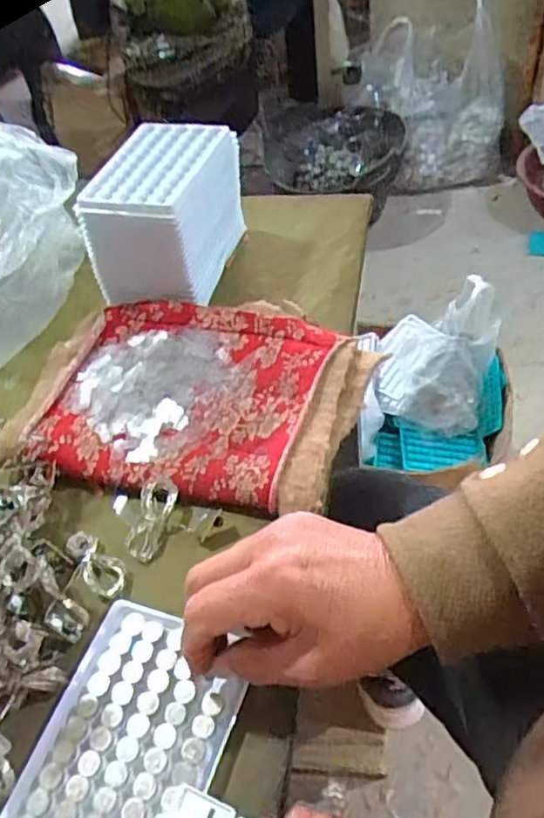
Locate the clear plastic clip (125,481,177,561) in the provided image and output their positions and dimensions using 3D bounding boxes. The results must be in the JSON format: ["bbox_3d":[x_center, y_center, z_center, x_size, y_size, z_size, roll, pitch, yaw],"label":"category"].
[{"bbox_3d":[-0.076,0.071,0.405,0.024,0.008,0.050,8,63,10],"label":"clear plastic clip"}]

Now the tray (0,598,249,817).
[{"bbox_3d":[-0.071,0.167,0.323,0.090,0.010,0.126,14,52,15],"label":"tray"}]

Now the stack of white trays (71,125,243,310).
[{"bbox_3d":[-0.090,-0.169,0.545,0.097,0.082,0.130,8,54,14],"label":"stack of white trays"}]

